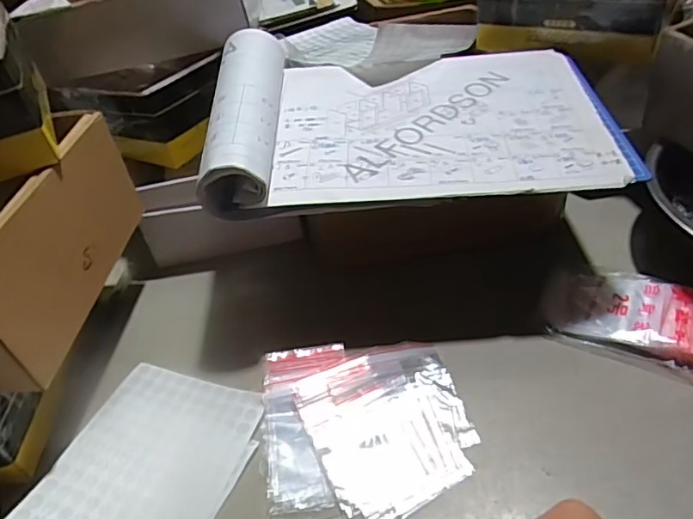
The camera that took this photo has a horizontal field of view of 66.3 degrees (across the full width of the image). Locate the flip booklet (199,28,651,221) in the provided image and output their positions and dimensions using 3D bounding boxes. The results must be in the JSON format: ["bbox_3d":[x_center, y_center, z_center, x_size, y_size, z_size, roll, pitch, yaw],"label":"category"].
[{"bbox_3d":[0.056,-0.132,0.435,0.309,0.050,0.208,-4,44,3],"label":"flip booklet"}]

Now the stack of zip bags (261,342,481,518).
[{"bbox_3d":[0.012,0.116,0.380,0.144,0.011,0.129,-5,44,3],"label":"stack of zip bags"}]

